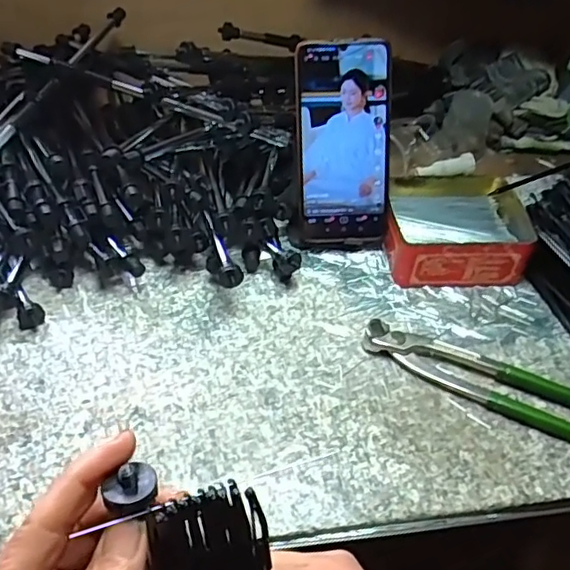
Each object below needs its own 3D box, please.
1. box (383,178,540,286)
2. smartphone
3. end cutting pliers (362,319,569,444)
[{"bbox_3d":[0.153,-0.051,0.548,0.123,0.043,0.112,0,46,-3],"label":"box"},{"bbox_3d":[0.051,-0.116,0.508,0.079,0.172,0.009,0,20,2],"label":"smartphone"},{"bbox_3d":[0.155,0.073,0.445,0.197,0.018,0.040,21,48,17],"label":"end cutting pliers"}]

